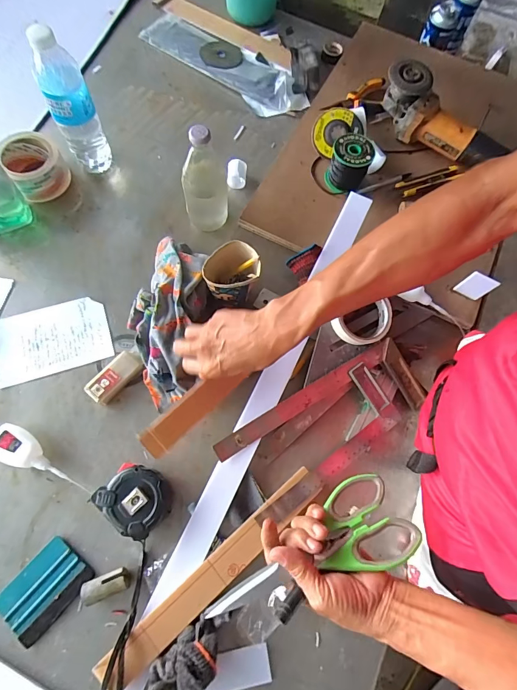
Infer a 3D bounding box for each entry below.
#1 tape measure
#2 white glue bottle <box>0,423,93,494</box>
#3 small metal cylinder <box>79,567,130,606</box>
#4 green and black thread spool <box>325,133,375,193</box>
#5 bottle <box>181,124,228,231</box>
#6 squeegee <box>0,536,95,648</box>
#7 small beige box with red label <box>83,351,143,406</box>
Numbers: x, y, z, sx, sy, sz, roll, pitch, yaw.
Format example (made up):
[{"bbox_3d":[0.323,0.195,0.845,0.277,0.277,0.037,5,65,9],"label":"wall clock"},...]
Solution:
[{"bbox_3d":[-0.157,0.194,0.473,0.090,0.043,0.085,39,74,10],"label":"tape measure"},{"bbox_3d":[-0.286,0.149,0.491,0.139,0.030,0.044,21,71,5],"label":"white glue bottle"},{"bbox_3d":[-0.184,0.290,0.446,0.052,0.021,0.025,-20,73,-9],"label":"small metal cylinder"},{"bbox_3d":[0.157,-0.315,0.637,0.064,0.062,0.070,1,71,-2],"label":"green and black thread spool"},{"bbox_3d":[-0.083,-0.251,0.564,0.068,0.173,0.063,-3,71,-4],"label":"bottle"},{"bbox_3d":[-0.261,0.296,0.449,0.071,0.007,0.098,40,74,10],"label":"squeegee"},{"bbox_3d":[-0.208,0.047,0.537,0.039,0.020,0.081,38,74,10],"label":"small beige box with red label"}]

